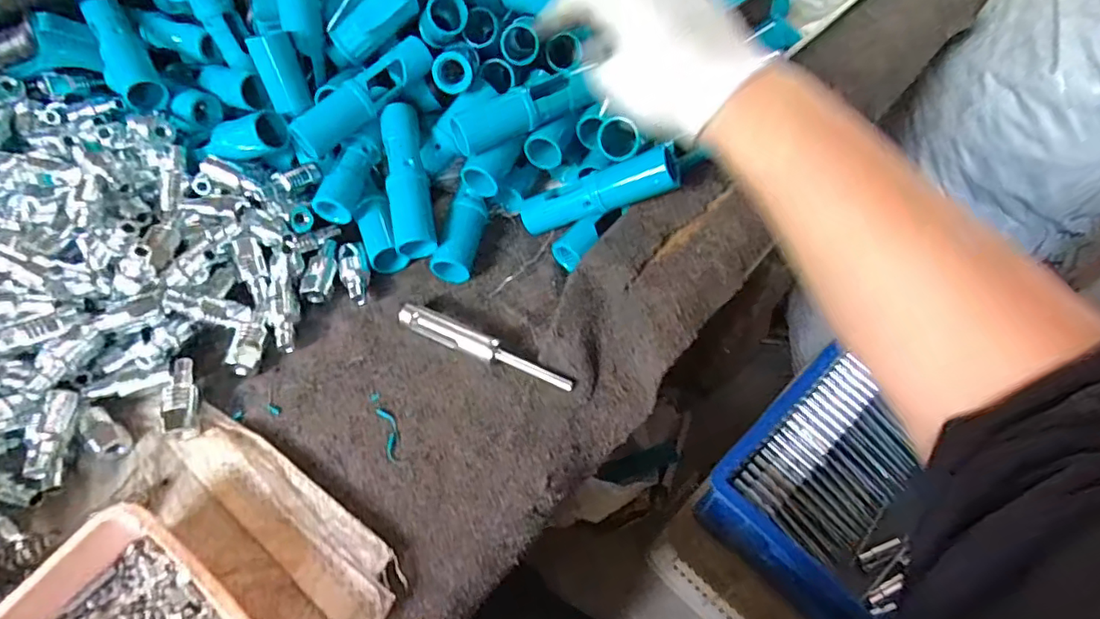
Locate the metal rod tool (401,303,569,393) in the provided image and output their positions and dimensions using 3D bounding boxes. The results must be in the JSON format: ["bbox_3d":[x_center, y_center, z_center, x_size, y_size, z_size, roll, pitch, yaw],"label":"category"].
[{"bbox_3d":[-0.046,0.027,0.399,0.131,0.014,0.018,24,60,14],"label":"metal rod tool"}]

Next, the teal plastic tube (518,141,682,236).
[{"bbox_3d":[0.033,-0.085,0.422,0.122,0.030,0.028,-15,51,31],"label":"teal plastic tube"}]

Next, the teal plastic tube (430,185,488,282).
[{"bbox_3d":[-0.067,-0.056,0.438,0.026,0.022,0.080,11,71,7],"label":"teal plastic tube"}]

